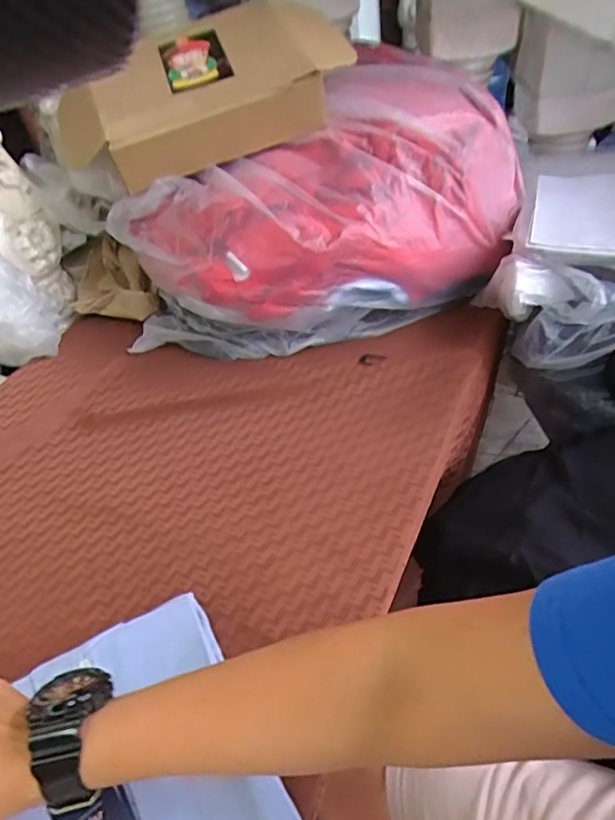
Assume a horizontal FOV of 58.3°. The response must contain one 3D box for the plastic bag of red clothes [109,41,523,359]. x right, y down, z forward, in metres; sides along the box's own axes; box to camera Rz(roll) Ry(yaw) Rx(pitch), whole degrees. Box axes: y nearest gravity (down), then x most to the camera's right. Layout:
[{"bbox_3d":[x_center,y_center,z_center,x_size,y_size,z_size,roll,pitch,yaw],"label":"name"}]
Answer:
[{"bbox_3d":[0.030,-0.258,0.749,0.547,0.236,0.297,-28,46,-18],"label":"plastic bag of red clothes"}]

